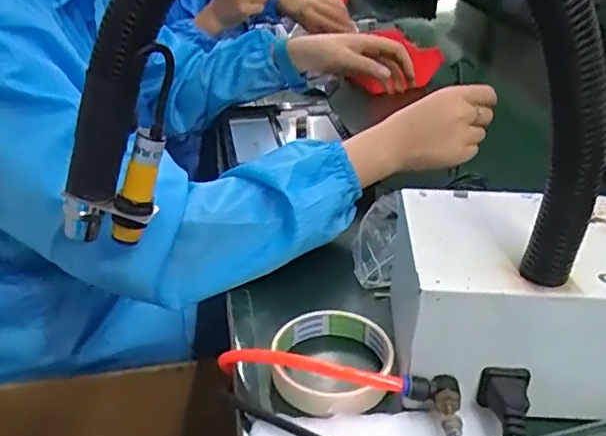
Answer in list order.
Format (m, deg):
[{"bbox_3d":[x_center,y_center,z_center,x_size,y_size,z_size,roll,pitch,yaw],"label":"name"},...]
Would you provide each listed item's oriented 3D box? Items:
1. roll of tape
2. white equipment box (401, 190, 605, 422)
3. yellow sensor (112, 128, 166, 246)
[{"bbox_3d":[0.020,0.101,0.421,0.085,0.029,0.094,8,32,9],"label":"roll of tape"},{"bbox_3d":[0.144,0.052,0.409,0.152,0.102,0.121,4,32,3],"label":"white equipment box"},{"bbox_3d":[-0.096,-0.016,0.342,0.017,0.069,0.016,4,24,-41],"label":"yellow sensor"}]

